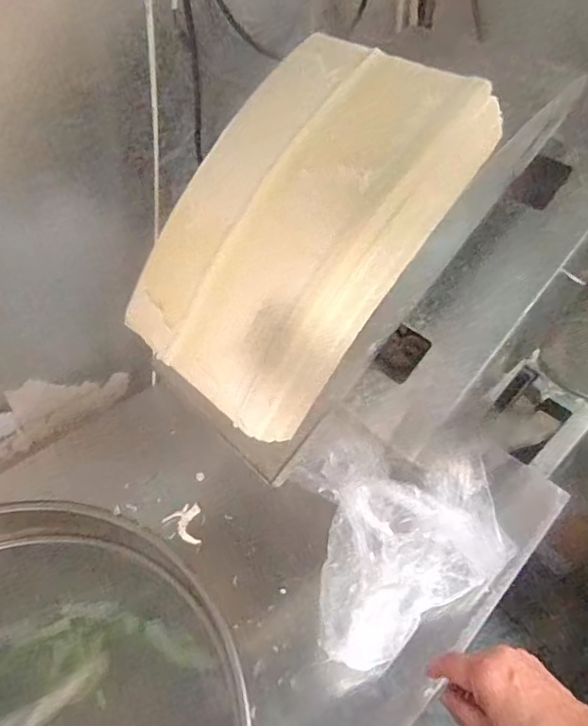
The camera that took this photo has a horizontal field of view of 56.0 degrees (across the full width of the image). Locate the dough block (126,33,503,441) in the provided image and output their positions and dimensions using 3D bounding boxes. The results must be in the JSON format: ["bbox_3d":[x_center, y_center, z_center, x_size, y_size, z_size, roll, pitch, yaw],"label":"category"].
[{"bbox_3d":[0.000,-0.111,0.460,0.195,0.069,0.309,37,97,28],"label":"dough block"}]

